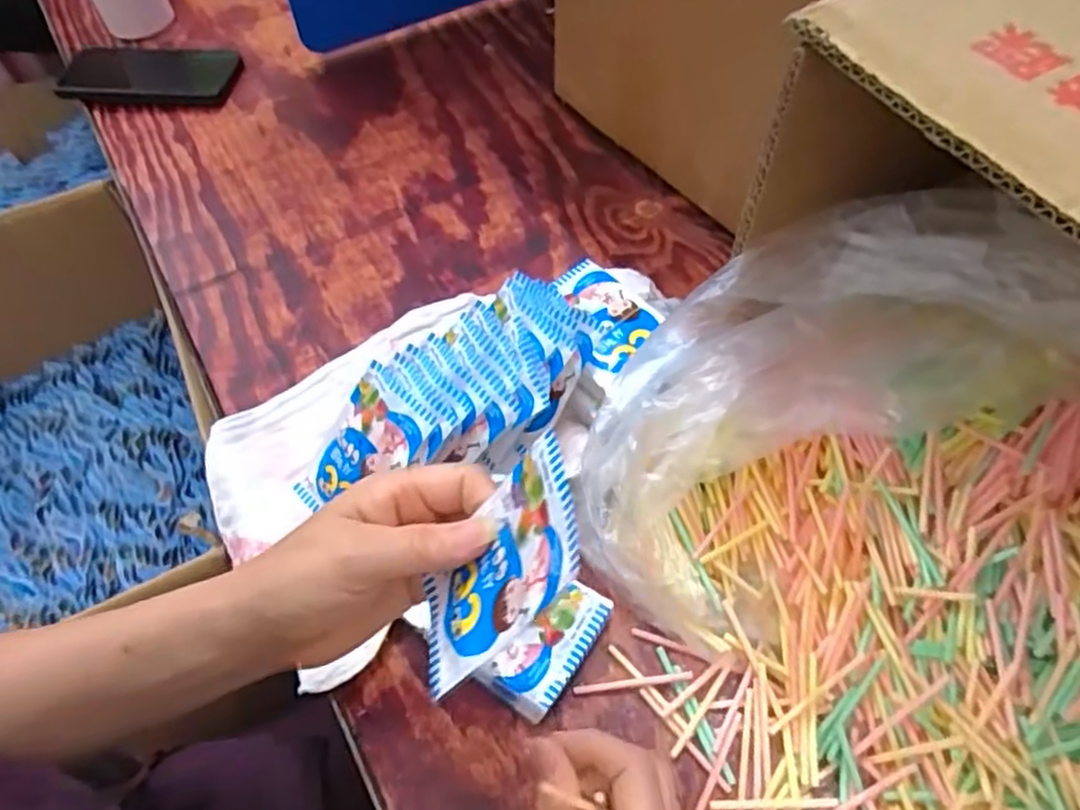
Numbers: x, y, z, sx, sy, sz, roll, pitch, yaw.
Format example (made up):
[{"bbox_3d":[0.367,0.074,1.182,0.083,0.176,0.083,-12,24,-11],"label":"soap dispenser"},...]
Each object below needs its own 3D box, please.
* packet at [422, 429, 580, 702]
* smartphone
[{"bbox_3d":[-0.017,0.066,0.291,0.008,0.099,0.065,21,40,-34],"label":"packet"},{"bbox_3d":[-0.382,-0.325,0.715,0.177,0.015,0.090,3,57,4],"label":"smartphone"}]

